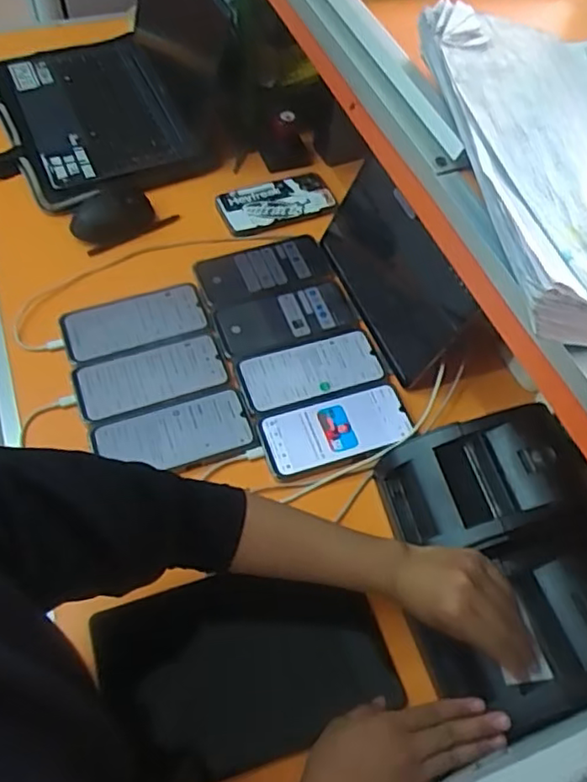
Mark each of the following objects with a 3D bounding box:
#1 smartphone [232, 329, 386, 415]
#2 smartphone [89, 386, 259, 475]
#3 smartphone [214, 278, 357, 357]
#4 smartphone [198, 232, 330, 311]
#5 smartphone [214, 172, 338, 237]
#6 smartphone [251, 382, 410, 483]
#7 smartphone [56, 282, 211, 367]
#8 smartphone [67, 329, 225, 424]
[{"bbox_3d":[0.022,-0.025,0.736,0.168,0.009,0.079,-15,63,-11],"label":"smartphone"},{"bbox_3d":[-0.129,0.050,0.677,0.166,0.008,0.082,-17,63,-12],"label":"smartphone"},{"bbox_3d":[-0.011,-0.092,0.776,0.166,0.010,0.081,-16,63,-11],"label":"smartphone"},{"bbox_3d":[-0.041,-0.160,0.820,0.165,0.016,0.087,-16,63,-11],"label":"smartphone"},{"bbox_3d":[-0.023,-0.269,0.888,0.161,0.009,0.089,-20,64,-13],"label":"smartphone"},{"bbox_3d":[0.049,0.041,0.695,0.168,0.009,0.084,-17,63,-12],"label":"smartphone"},{"bbox_3d":[-0.194,-0.086,0.759,0.166,0.012,0.085,-18,64,-12],"label":"smartphone"},{"bbox_3d":[-0.164,-0.017,0.719,0.169,0.010,0.080,-19,64,-12],"label":"smartphone"}]

